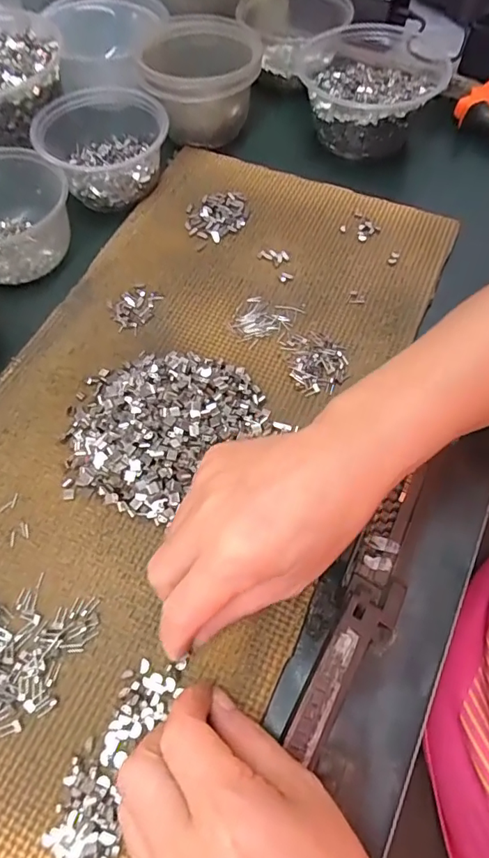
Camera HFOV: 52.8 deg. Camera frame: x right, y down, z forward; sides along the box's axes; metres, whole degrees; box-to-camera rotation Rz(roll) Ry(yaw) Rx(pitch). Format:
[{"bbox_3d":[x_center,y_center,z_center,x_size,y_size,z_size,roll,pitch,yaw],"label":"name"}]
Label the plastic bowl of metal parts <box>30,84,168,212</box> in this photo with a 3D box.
[{"bbox_3d":[-0.129,-0.260,0.443,0.108,0.051,0.117,0,63,0],"label":"plastic bowl of metal parts"}]

